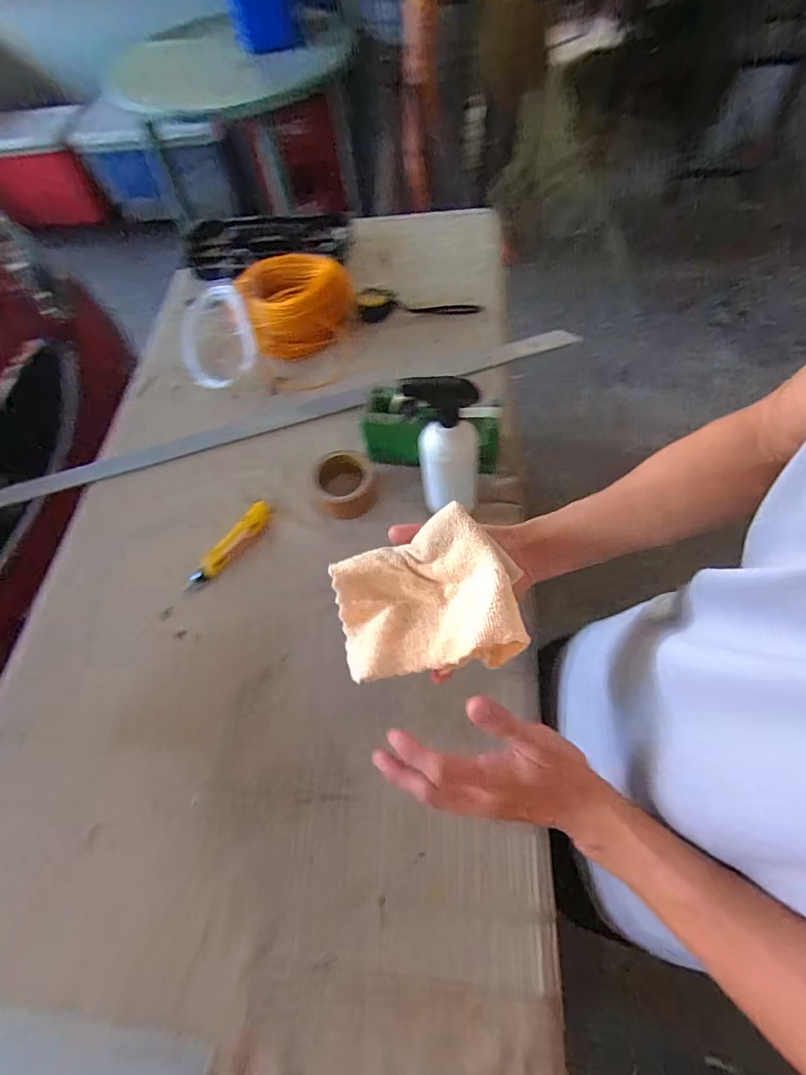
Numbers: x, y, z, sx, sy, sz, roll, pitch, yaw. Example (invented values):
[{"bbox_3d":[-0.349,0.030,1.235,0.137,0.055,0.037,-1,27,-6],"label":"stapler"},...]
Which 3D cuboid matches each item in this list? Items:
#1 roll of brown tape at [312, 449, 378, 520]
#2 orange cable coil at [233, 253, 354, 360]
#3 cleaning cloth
[{"bbox_3d":[-0.083,-0.076,0.706,0.095,0.049,0.104,-14,62,-3],"label":"roll of brown tape"},{"bbox_3d":[-0.194,-0.447,0.882,0.207,0.099,0.189,-21,62,-7],"label":"orange cable coil"},{"bbox_3d":[0.017,0.049,0.364,0.133,0.039,0.124,-15,57,-5],"label":"cleaning cloth"}]

